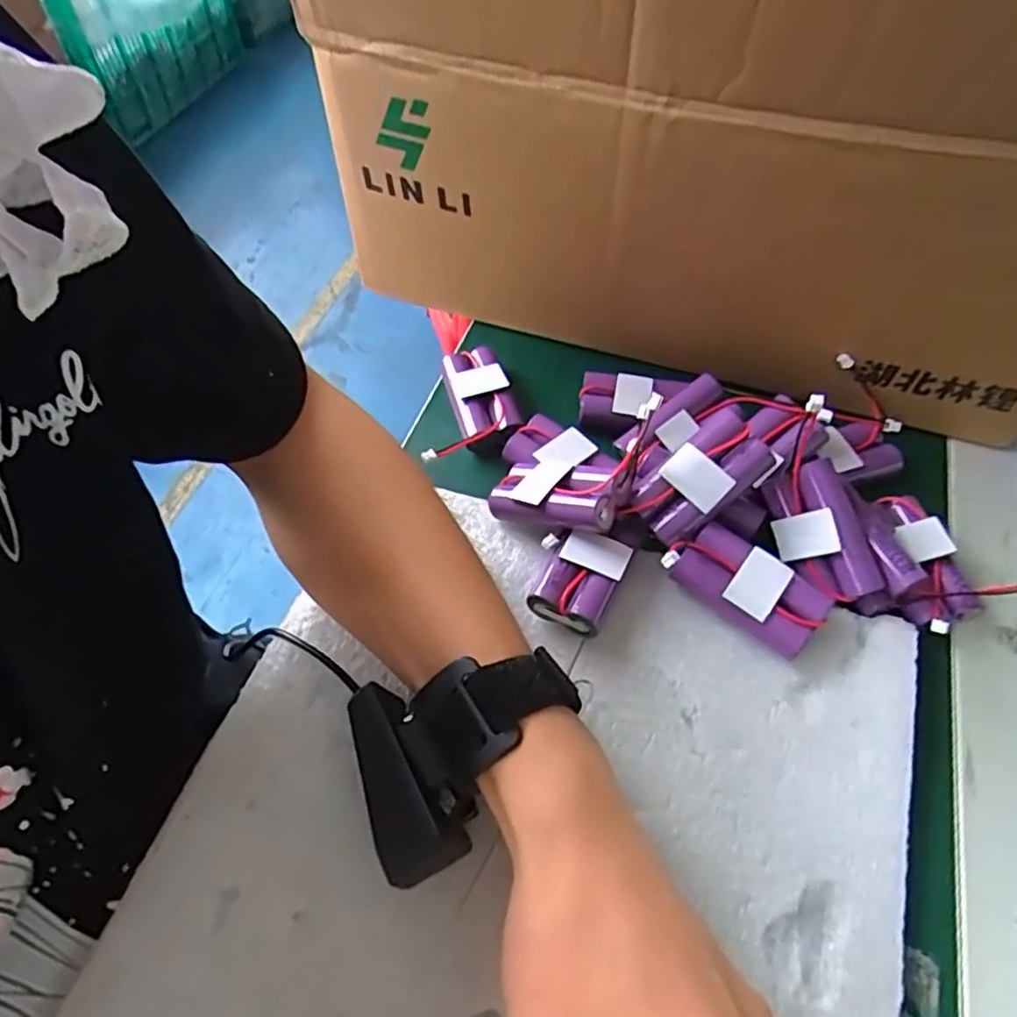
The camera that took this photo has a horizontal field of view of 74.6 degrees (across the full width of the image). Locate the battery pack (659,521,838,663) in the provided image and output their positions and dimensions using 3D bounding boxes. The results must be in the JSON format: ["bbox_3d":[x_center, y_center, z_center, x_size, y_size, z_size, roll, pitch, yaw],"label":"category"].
[{"bbox_3d":[0.109,0.036,0.311,0.070,0.024,0.032,32,64,19],"label":"battery pack"}]

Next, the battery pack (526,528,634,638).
[{"bbox_3d":[0.033,0.035,0.314,0.034,0.021,0.052,22,61,14],"label":"battery pack"}]

